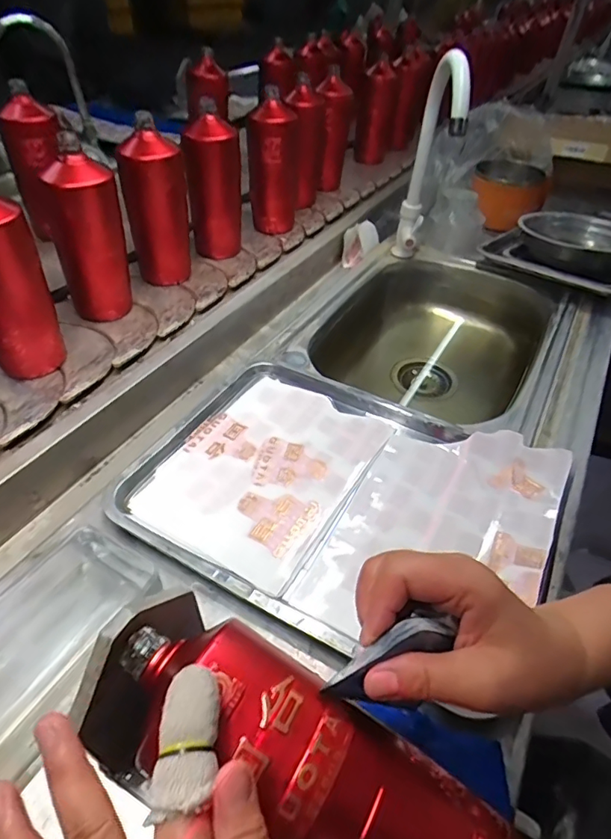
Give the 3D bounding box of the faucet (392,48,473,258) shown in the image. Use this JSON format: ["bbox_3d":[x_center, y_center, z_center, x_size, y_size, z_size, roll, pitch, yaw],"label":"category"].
[{"bbox_3d":[0.194,-0.386,0.781,0.048,0.365,0.132,1,71,-2],"label":"faucet"}]

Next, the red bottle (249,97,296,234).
[{"bbox_3d":[-0.057,-0.428,0.853,0.075,0.191,0.080,2,45,-4],"label":"red bottle"}]

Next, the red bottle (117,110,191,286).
[{"bbox_3d":[-0.205,-0.291,0.697,0.068,0.205,0.062,7,45,1],"label":"red bottle"}]

